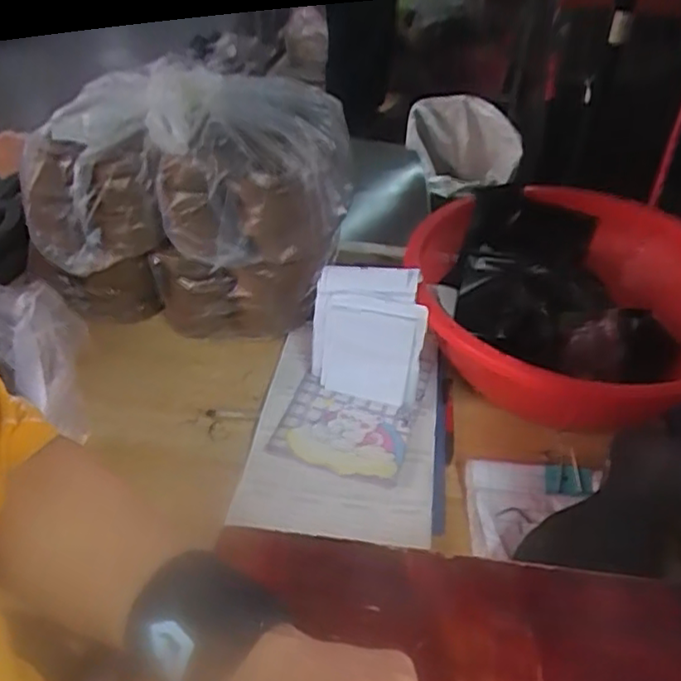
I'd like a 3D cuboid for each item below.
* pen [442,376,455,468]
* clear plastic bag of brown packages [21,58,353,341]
[{"bbox_3d":[0.125,0.085,0.753,0.012,0.009,0.132,5,42,4],"label":"pen"},{"bbox_3d":[-0.181,-0.180,0.843,0.363,0.287,0.220,6,42,4],"label":"clear plastic bag of brown packages"}]

